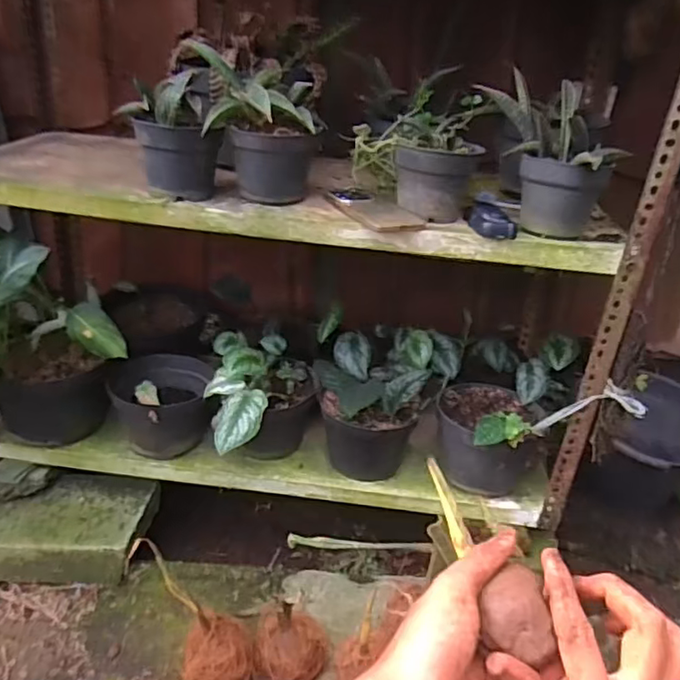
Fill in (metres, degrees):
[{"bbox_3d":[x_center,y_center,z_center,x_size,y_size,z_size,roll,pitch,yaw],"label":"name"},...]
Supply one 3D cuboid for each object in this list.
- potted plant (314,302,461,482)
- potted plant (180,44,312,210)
[{"bbox_3d":[0.071,0.094,1.036,0.242,0.189,0.221,9,29,11],"label":"potted plant"},{"bbox_3d":[-0.107,-0.263,0.768,0.160,0.166,0.139,2,29,-2],"label":"potted plant"}]

